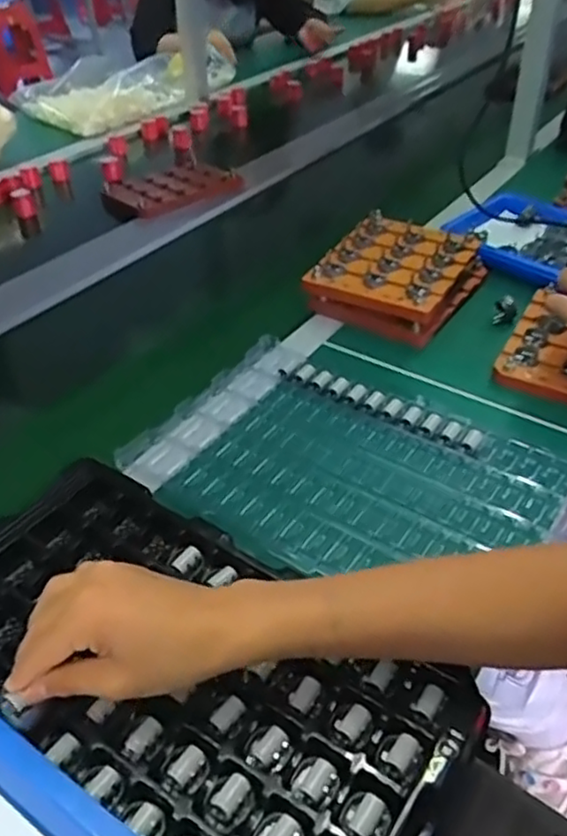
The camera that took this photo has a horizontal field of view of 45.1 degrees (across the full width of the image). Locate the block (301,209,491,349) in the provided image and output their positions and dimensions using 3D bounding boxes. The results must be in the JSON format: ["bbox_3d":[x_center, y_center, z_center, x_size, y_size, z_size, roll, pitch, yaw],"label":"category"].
[{"bbox_3d":[0.136,-0.174,0.804,0.148,0.051,0.198,21,45,25],"label":"block"}]

